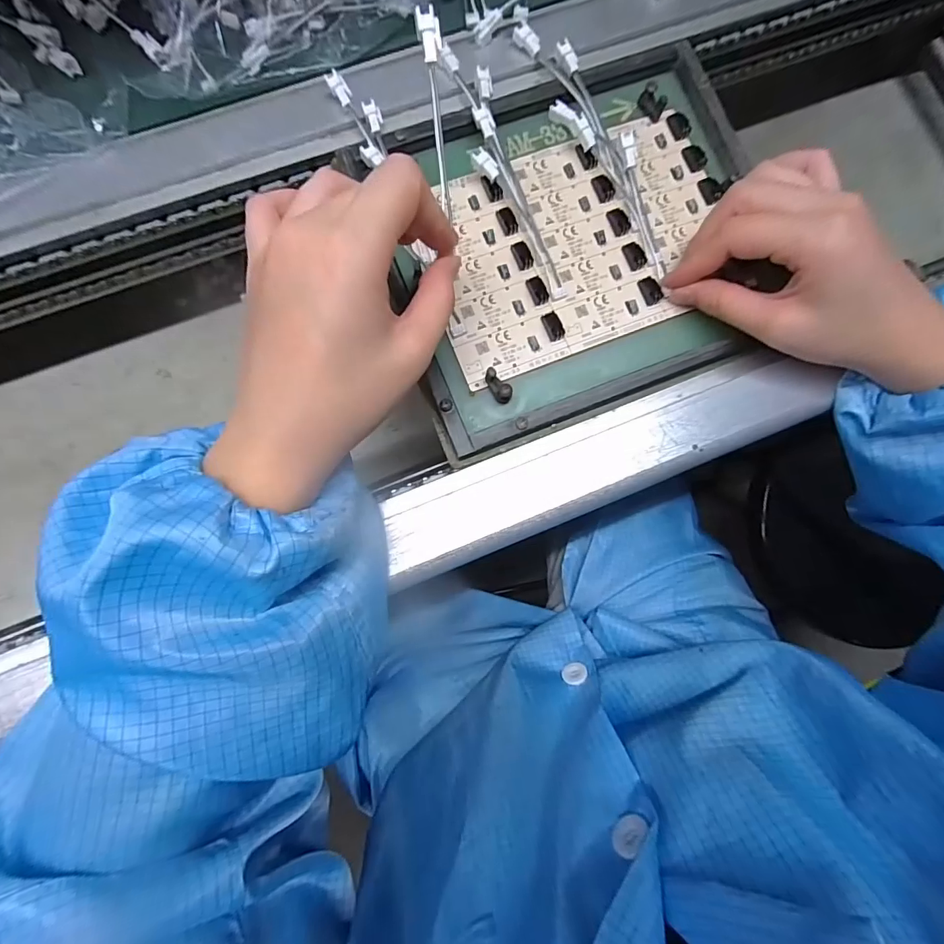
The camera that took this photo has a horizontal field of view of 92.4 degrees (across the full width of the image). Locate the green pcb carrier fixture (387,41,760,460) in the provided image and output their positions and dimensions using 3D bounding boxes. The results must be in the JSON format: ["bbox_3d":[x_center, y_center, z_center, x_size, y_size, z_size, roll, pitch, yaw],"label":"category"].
[{"bbox_3d":[0.064,-0.140,0.273,0.228,0.017,0.195,-20,84,-6],"label":"green pcb carrier fixture"}]

